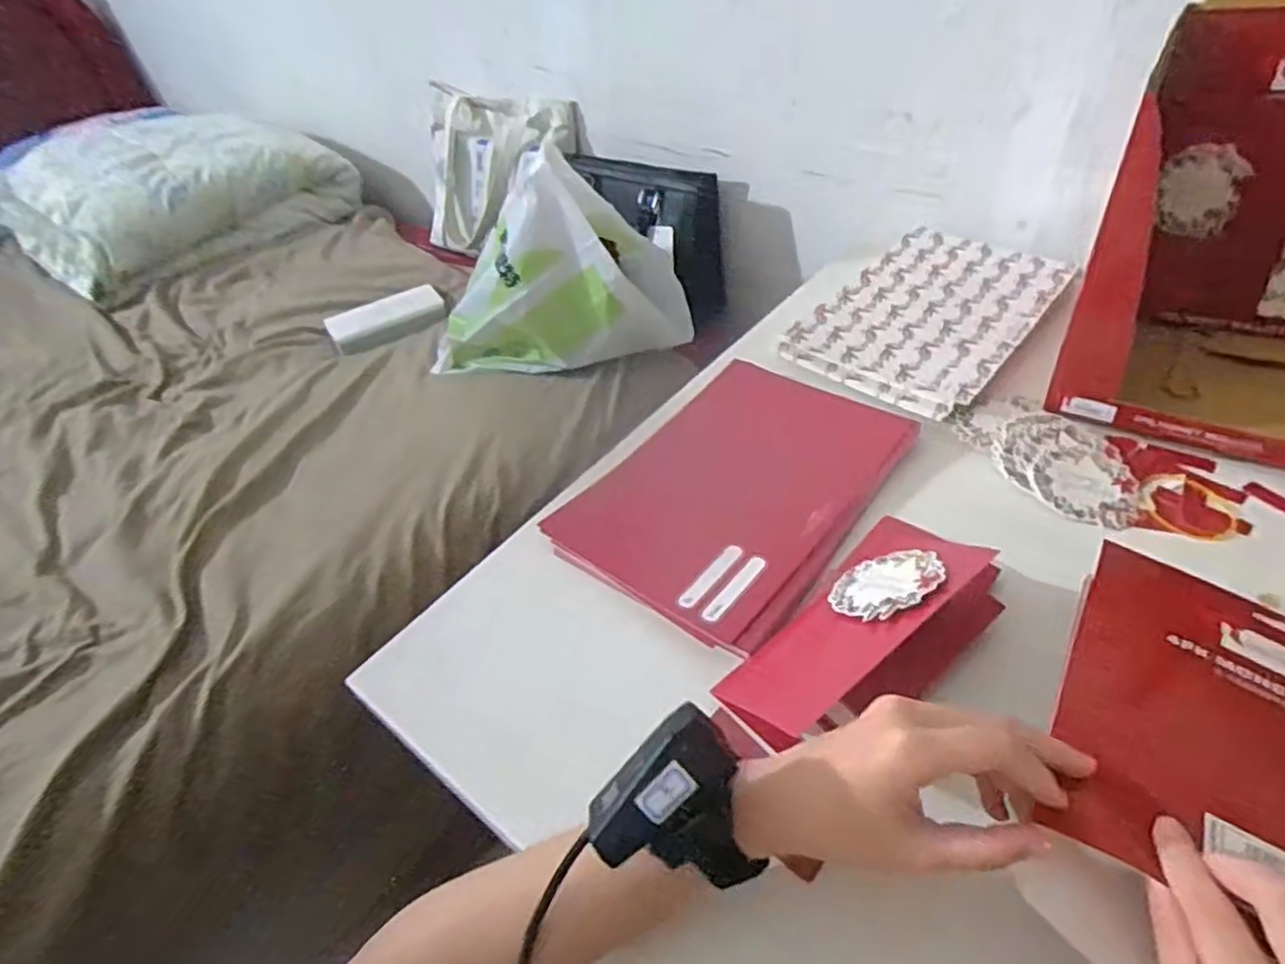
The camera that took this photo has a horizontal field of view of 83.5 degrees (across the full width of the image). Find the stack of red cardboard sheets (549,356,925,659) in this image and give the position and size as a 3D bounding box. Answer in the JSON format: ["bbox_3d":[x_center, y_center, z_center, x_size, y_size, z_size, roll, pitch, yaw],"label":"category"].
[{"bbox_3d":[0.075,0.001,0.563,0.191,0.025,0.259,25,51,31],"label":"stack of red cardboard sheets"}]

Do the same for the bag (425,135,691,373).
[{"bbox_3d":[-0.108,-0.254,0.869,0.327,0.238,0.137,-14,42,-8],"label":"bag"}]

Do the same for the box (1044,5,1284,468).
[{"bbox_3d":[0.459,-0.172,0.524,0.214,0.243,0.224,20,48,27],"label":"box"}]

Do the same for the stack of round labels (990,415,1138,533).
[{"bbox_3d":[0.317,-0.013,0.536,0.102,0.011,0.087,28,52,33],"label":"stack of round labels"}]

